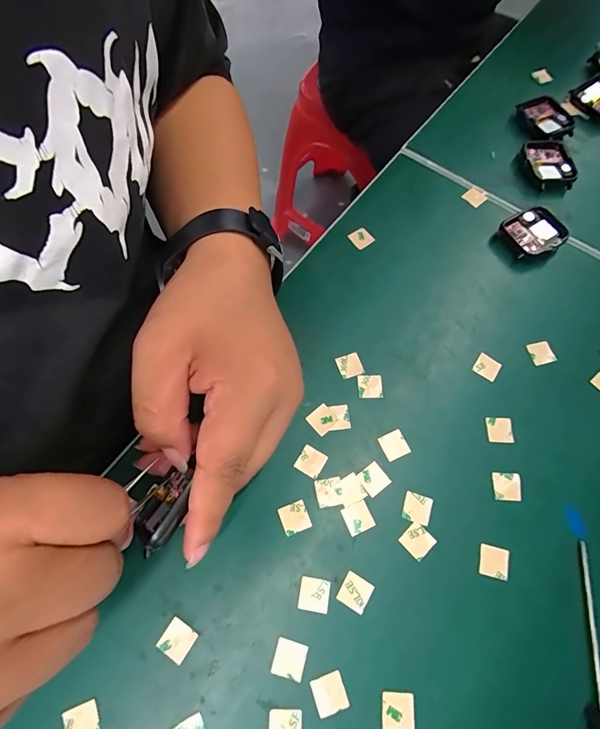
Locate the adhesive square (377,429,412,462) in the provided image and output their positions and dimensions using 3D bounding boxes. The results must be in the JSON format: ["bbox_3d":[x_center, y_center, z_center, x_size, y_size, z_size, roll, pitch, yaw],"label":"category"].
[{"bbox_3d":[0.057,0.049,0.240,0.015,0.004,0.015,-23,72,-8],"label":"adhesive square"}]

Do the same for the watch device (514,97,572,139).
[{"bbox_3d":[0.213,-0.212,0.343,0.033,0.012,0.047,-22,70,-10],"label":"watch device"}]

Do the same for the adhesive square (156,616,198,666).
[{"bbox_3d":[-0.062,0.139,0.199,0.015,0.004,0.015,30,70,13],"label":"adhesive square"}]

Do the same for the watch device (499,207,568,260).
[{"bbox_3d":[0.172,-0.098,0.296,0.039,0.014,0.038,-26,70,-11],"label":"watch device"}]

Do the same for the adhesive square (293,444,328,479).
[{"bbox_3d":[0.006,0.058,0.235,0.016,0.004,0.015,31,74,8],"label":"adhesive square"}]

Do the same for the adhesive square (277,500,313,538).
[{"bbox_3d":[-0.003,0.086,0.223,0.016,0.004,0.015,-21,69,-8],"label":"adhesive square"}]

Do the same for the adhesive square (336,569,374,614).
[{"bbox_3d":[0.029,0.121,0.210,0.015,0.004,0.016,29,73,12],"label":"adhesive square"}]

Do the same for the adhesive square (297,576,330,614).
[{"bbox_3d":[0.008,0.121,0.207,0.016,0.004,0.015,10,68,3],"label":"adhesive square"}]

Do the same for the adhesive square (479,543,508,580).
[{"bbox_3d":[0.106,0.107,0.215,0.015,0.004,0.015,13,68,4],"label":"adhesive square"}]

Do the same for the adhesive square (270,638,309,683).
[{"bbox_3d":[-0.005,0.147,0.196,0.016,0.004,0.016,15,68,5],"label":"adhesive square"}]

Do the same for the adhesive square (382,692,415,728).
[{"bbox_3d":[0.047,0.167,0.189,0.015,0.004,0.016,6,67,1],"label":"adhesive square"}]

